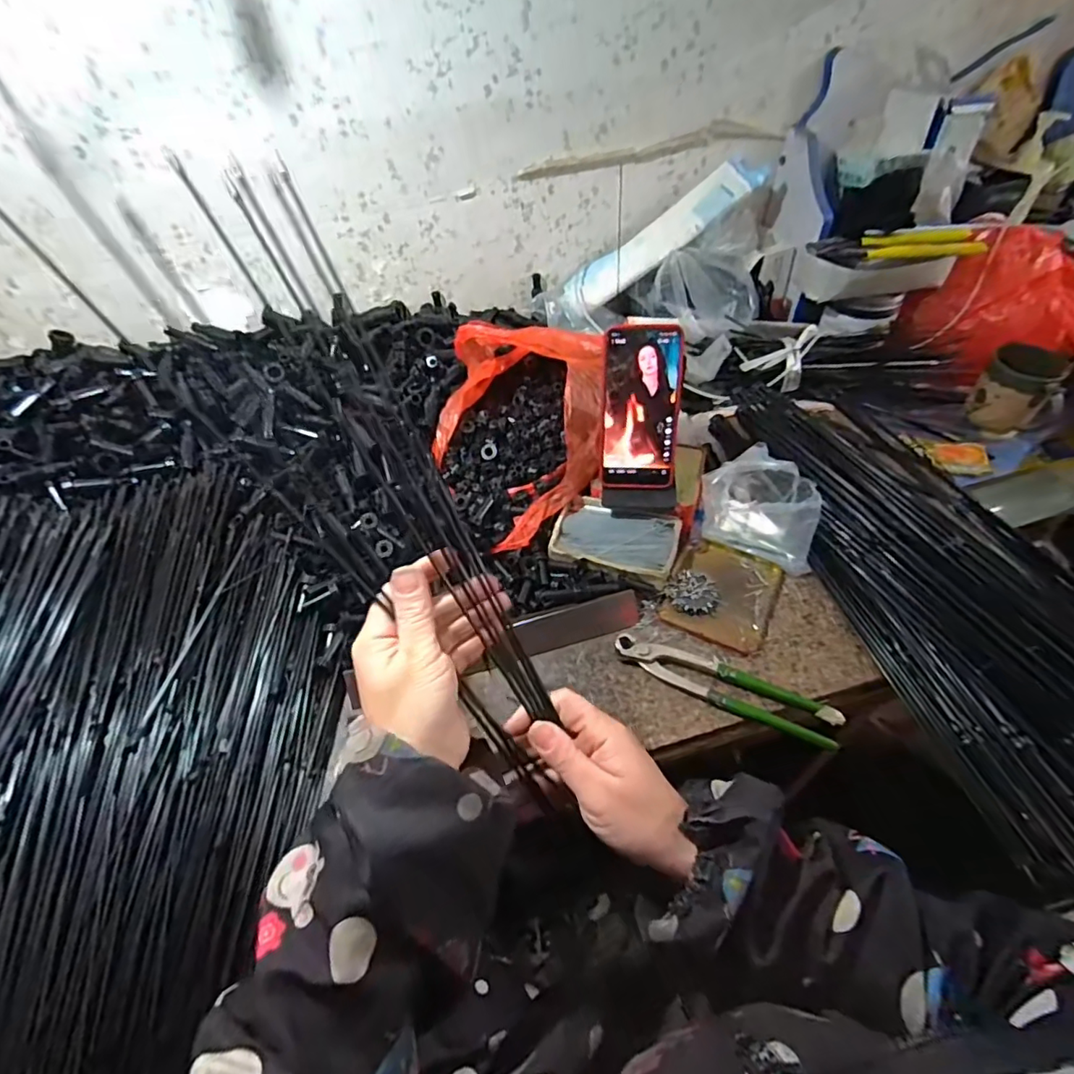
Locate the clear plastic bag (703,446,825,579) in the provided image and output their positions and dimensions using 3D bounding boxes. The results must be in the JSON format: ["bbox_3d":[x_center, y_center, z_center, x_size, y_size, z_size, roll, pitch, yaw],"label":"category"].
[{"bbox_3d":[0.237,-0.040,0.591,0.109,0.078,0.120,7,51,10],"label":"clear plastic bag"}]

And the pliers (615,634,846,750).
[{"bbox_3d":[0.168,0.133,0.502,0.197,0.016,0.042,19,55,19],"label":"pliers"}]

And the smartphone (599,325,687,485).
[{"bbox_3d":[0.106,-0.129,0.566,0.078,0.161,0.011,1,23,5],"label":"smartphone"}]

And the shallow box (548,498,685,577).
[{"bbox_3d":[0.085,0.002,0.595,0.129,0.016,0.085,11,52,13],"label":"shallow box"}]

